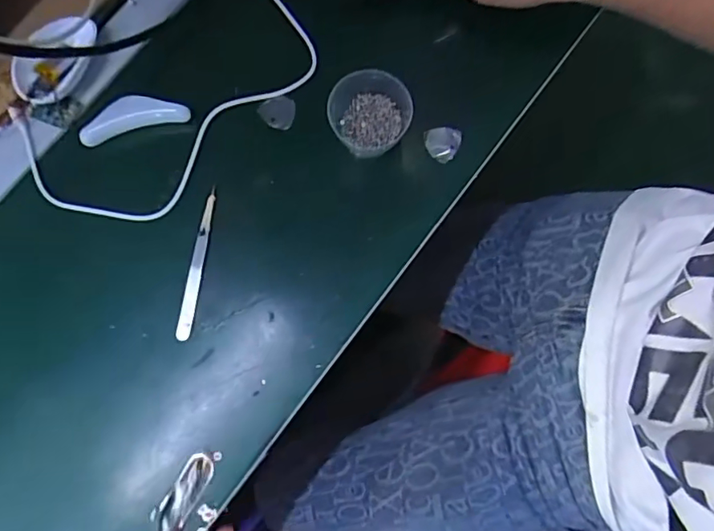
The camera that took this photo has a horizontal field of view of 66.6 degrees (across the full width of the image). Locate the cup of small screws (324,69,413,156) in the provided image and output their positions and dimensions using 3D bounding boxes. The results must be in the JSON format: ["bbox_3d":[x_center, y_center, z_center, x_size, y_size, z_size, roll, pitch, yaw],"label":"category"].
[{"bbox_3d":[0.010,-0.122,0.446,0.061,0.050,0.057,0,78,1],"label":"cup of small screws"}]

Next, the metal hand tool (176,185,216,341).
[{"bbox_3d":[-0.131,-0.002,0.442,0.012,0.010,0.122,8,78,3],"label":"metal hand tool"}]

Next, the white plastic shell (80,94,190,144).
[{"bbox_3d":[-0.187,-0.125,0.452,0.088,0.027,0.020,-17,78,-3],"label":"white plastic shell"}]

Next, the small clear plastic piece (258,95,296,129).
[{"bbox_3d":[-0.069,-0.134,0.472,0.030,0.004,0.027,11,78,4],"label":"small clear plastic piece"}]

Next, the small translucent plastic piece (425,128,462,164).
[{"bbox_3d":[0.073,-0.104,0.470,0.031,0.015,0.030,11,78,4],"label":"small translucent plastic piece"}]

